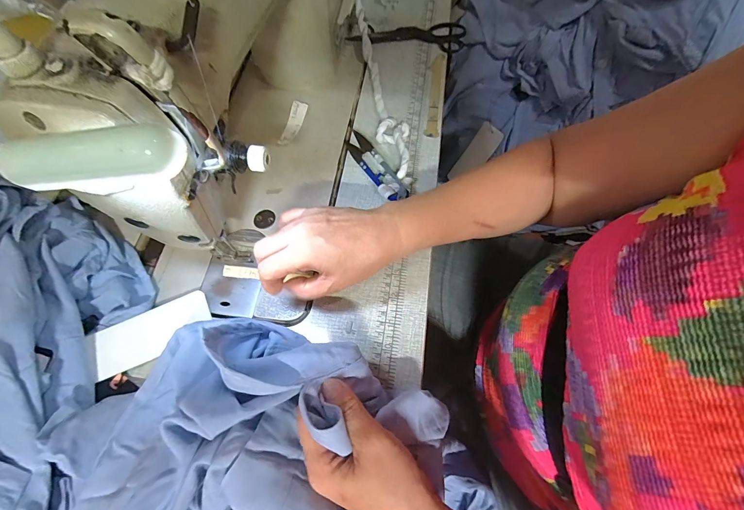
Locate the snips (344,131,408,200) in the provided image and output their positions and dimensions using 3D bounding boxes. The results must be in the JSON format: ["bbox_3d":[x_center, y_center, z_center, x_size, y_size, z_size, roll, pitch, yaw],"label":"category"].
[{"bbox_3d":[0.003,-0.102,0.392,0.023,0.020,0.115,-29,67,-11],"label":"snips"}]

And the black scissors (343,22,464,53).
[{"bbox_3d":[0.051,-0.332,0.504,0.173,0.014,0.059,5,65,4],"label":"black scissors"}]

